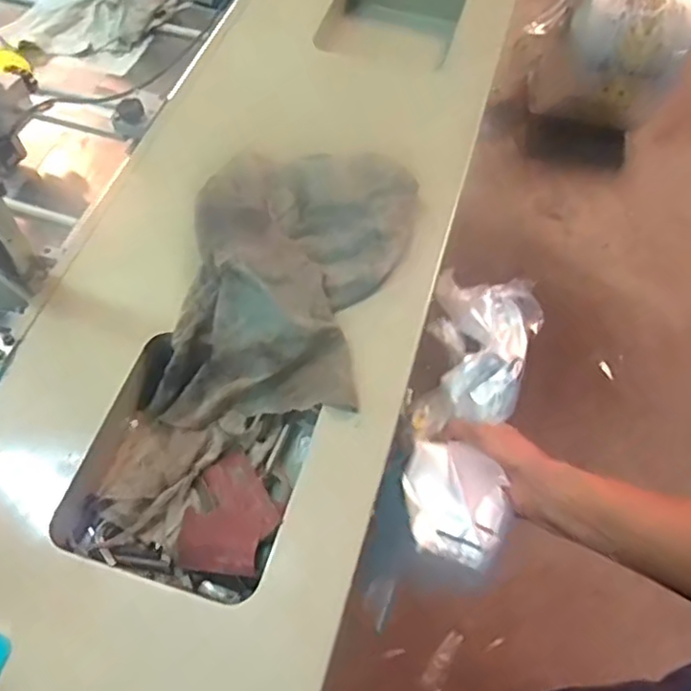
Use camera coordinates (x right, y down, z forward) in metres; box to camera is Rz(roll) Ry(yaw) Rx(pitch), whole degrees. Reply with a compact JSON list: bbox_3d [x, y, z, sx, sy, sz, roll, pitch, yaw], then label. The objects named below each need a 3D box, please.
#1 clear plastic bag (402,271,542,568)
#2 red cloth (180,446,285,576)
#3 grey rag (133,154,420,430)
[{"bbox_3d":[0.117,0.051,0.586,0.105,0.061,0.291,13,61,6],"label":"clear plastic bag"},{"bbox_3d":[-0.085,0.125,0.488,0.073,0.035,0.095,13,60,6],"label":"red cloth"},{"bbox_3d":[-0.055,-0.057,0.575,0.195,0.085,0.287,12,60,5],"label":"grey rag"}]

